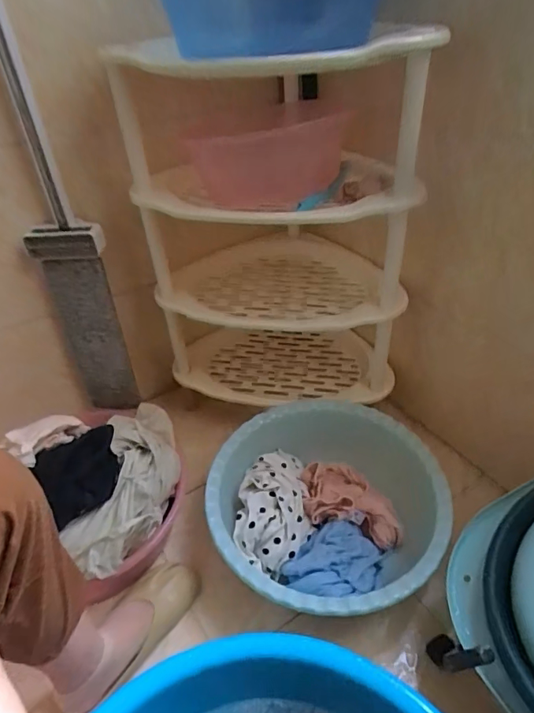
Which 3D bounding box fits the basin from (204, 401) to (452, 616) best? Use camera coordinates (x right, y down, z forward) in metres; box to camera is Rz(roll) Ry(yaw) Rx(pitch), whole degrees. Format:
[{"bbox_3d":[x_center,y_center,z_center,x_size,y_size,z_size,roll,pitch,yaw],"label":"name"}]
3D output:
[{"bbox_3d":[0.097,0.250,0.775,0.358,0.119,0.362,-2,38,2],"label":"basin"}]

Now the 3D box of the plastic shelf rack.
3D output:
[{"bbox_3d":[0.010,-0.206,0.862,0.439,0.610,0.305,-3,38,1],"label":"plastic shelf rack"}]

